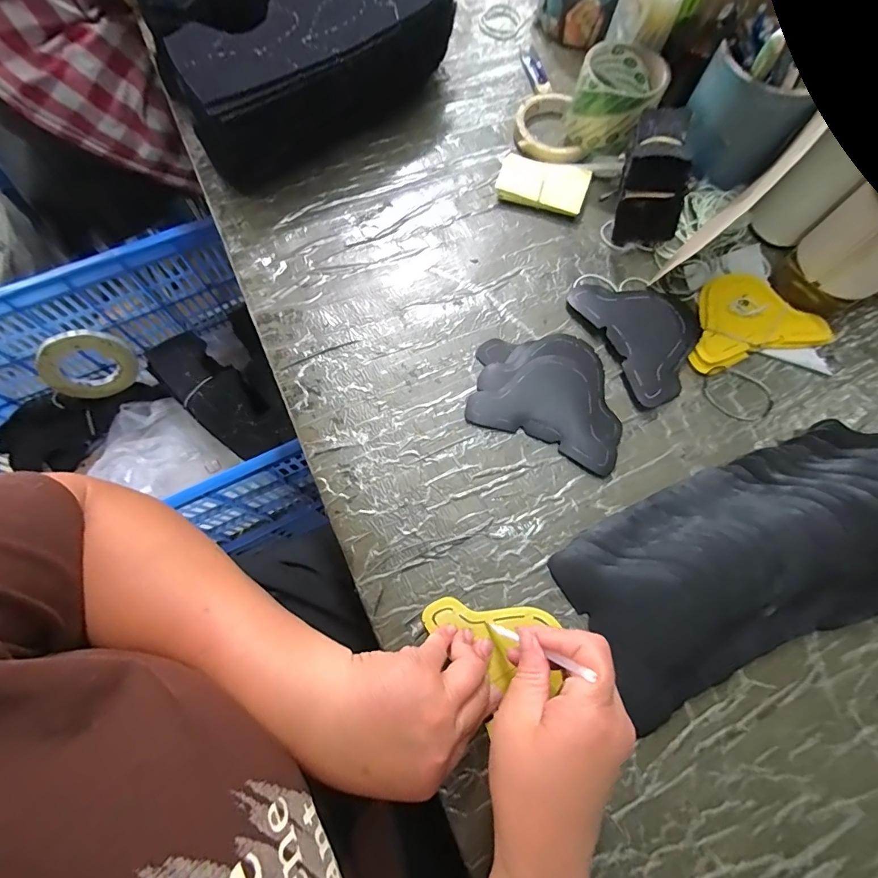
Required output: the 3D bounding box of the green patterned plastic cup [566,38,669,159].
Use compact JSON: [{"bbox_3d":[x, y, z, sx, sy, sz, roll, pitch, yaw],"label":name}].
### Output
[{"bbox_3d":[0.186,-0.360,0.461,0.081,0.068,0.086,1,71,-1],"label":"green patterned plastic cup"}]

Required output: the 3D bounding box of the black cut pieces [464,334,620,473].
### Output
[{"bbox_3d":[0.104,-0.046,0.395,0.140,0.009,0.113,22,72,6],"label":"black cut pieces"}]

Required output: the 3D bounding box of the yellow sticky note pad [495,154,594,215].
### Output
[{"bbox_3d":[0.110,-0.272,0.462,0.093,0.021,0.045,17,72,4],"label":"yellow sticky note pad"}]

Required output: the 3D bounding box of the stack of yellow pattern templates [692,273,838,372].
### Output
[{"bbox_3d":[0.301,-0.122,0.423,0.137,0.011,0.094,-15,72,-6],"label":"stack of yellow pattern templates"}]

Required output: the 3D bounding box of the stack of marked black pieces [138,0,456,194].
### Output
[{"bbox_3d":[-0.148,-0.432,0.462,0.311,0.108,0.227,-36,76,-12],"label":"stack of marked black pieces"}]

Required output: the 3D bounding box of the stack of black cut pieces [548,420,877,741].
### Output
[{"bbox_3d":[0.264,0.086,0.337,0.328,0.045,0.148,-22,73,-9],"label":"stack of black cut pieces"}]

